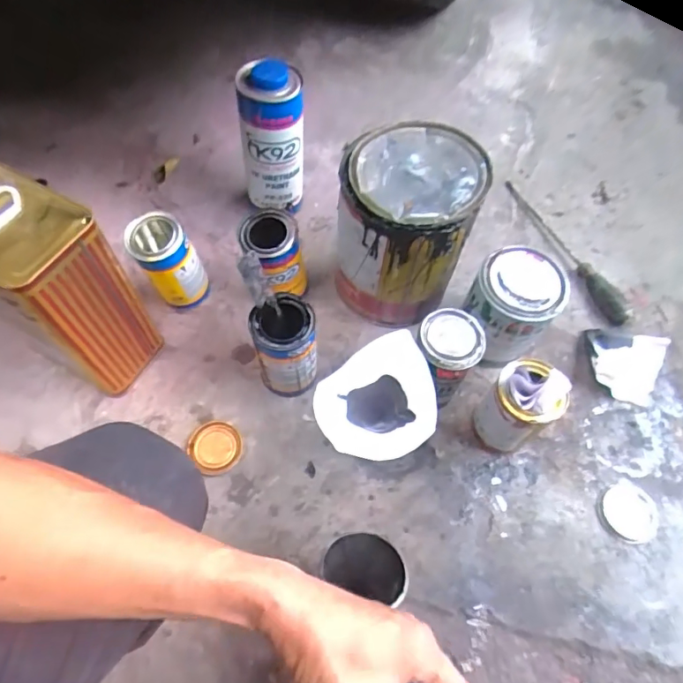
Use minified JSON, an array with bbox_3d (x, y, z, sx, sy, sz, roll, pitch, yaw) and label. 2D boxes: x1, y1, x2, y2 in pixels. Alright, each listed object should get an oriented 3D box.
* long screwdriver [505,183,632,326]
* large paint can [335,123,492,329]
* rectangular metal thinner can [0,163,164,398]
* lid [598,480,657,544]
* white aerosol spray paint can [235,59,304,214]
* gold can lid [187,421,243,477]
[{"bbox_3d":[0.347,-0.146,0.767,0.030,0.031,0.285,-21,67,-11],"label":"long screwdriver"},{"bbox_3d":[0.076,-0.141,0.615,0.148,0.188,0.155,1,63,-2],"label":"large paint can"},{"bbox_3d":[-0.320,-0.057,0.568,0.172,0.256,0.113,31,68,12],"label":"rectangular metal thinner can"},{"bbox_3d":[0.335,0.200,0.581,0.061,0.014,0.066,1,65,-1],"label":"lid"},{"bbox_3d":[-0.093,-0.269,0.682,0.083,0.223,0.078,1,63,-2],"label":"white aerosol spray paint can"},{"bbox_3d":[-0.152,0.128,0.606,0.059,0.012,0.064,1,65,-1],"label":"gold can lid"}]

